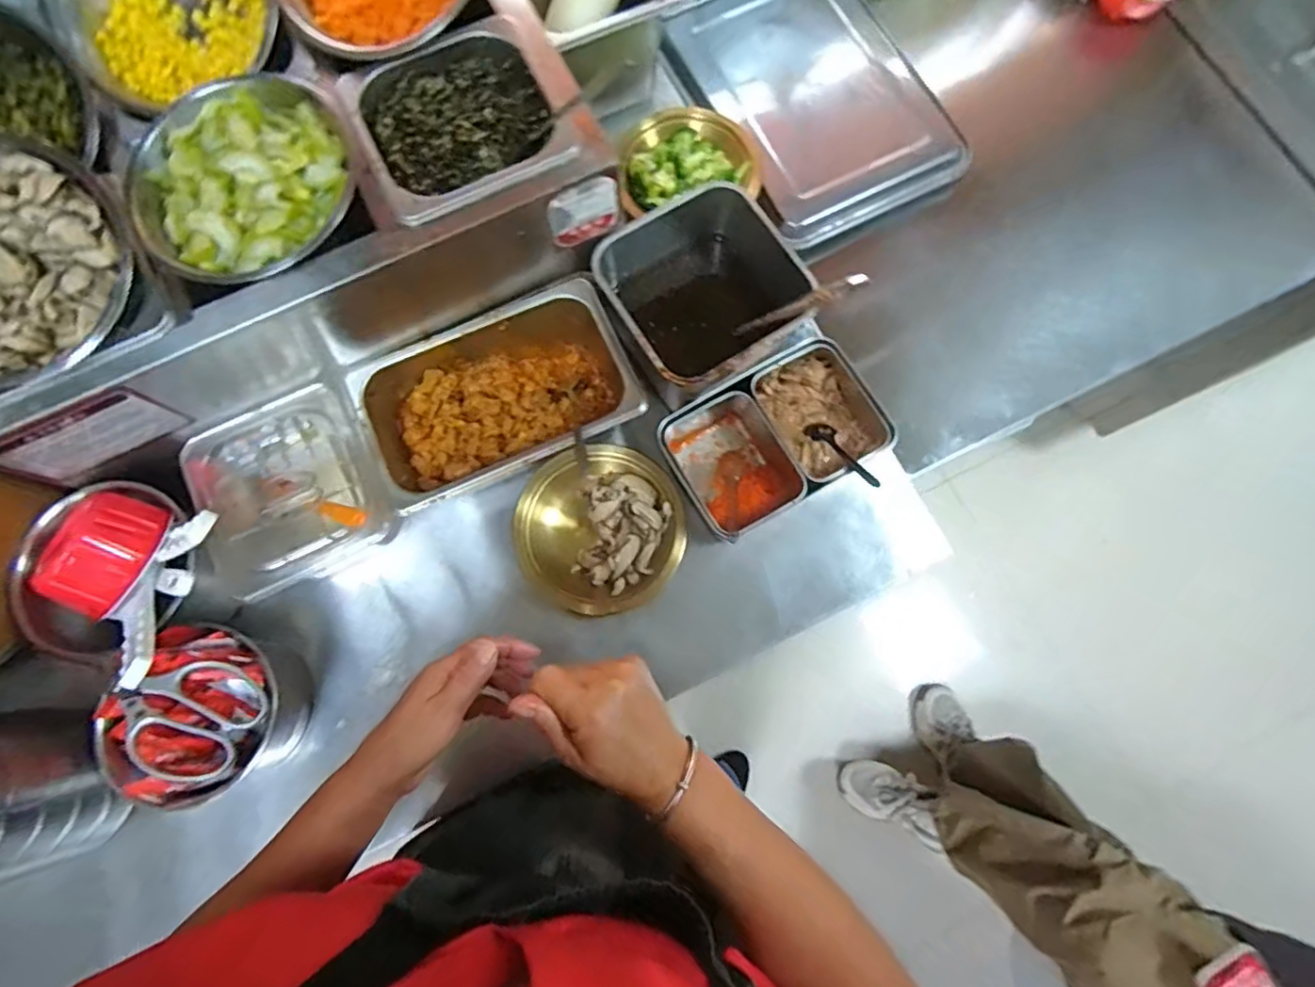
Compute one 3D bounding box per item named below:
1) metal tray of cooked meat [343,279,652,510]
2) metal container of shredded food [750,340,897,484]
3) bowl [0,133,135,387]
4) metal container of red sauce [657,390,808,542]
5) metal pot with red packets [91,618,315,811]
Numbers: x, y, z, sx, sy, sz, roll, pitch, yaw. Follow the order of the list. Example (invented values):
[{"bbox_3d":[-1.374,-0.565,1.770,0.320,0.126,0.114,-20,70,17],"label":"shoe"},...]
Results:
[{"bbox_3d":[-0.162,-0.094,0.671,0.268,0.082,0.165,-25,77,-6],"label":"metal tray of cooked meat"},{"bbox_3d":[0.176,-0.084,0.702,0.105,0.057,0.143,-31,78,-8],"label":"metal container of shredded food"},{"bbox_3d":[-0.499,-0.178,0.480,0.173,0.052,0.178,0,76,0],"label":"bowl"},{"bbox_3d":[0.081,-0.030,0.688,0.119,0.062,0.139,-29,78,-7],"label":"metal container of red sauce"},{"bbox_3d":[-0.417,0.207,0.596,0.150,0.127,0.136,-42,80,-10],"label":"metal pot with red packets"}]

